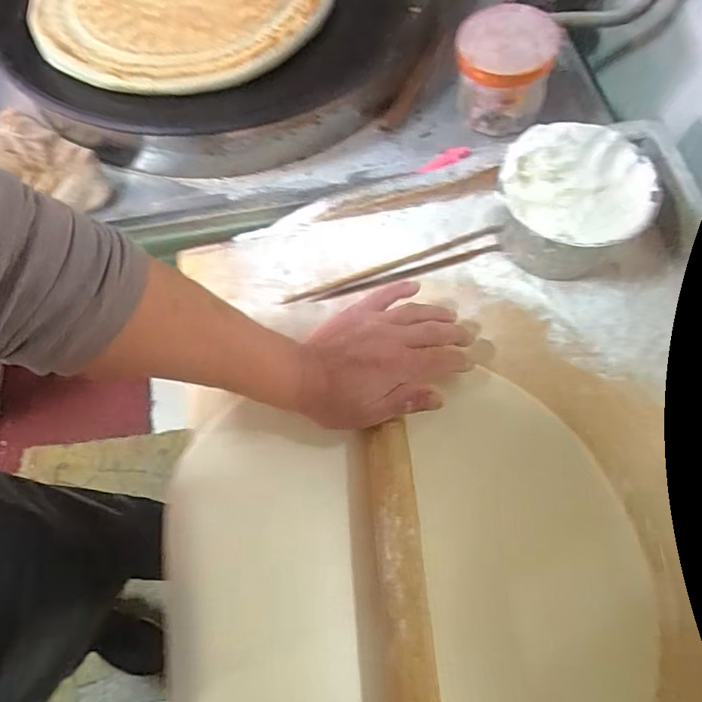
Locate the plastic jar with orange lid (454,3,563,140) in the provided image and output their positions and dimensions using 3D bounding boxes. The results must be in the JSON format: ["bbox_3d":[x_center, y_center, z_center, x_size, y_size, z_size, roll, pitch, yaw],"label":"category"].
[{"bbox_3d":[0.157,-0.291,0.528,0.101,0.101,0.088,18,70,9],"label":"plastic jar with orange lid"}]

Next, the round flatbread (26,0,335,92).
[{"bbox_3d":[-0.213,-0.459,0.625,0.372,0.017,0.322,-13,70,-1],"label":"round flatbread"}]

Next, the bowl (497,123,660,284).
[{"bbox_3d":[0.198,-0.132,0.462,0.131,0.085,0.121,21,71,10],"label":"bowl"}]

